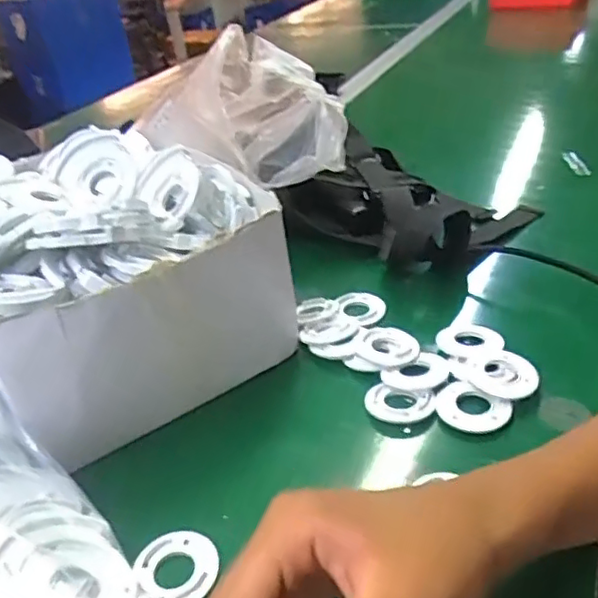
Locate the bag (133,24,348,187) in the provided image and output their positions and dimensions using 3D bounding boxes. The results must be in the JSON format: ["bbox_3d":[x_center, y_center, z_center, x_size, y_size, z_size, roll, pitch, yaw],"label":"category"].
[{"bbox_3d":[-0.041,-0.174,0.558,0.164,0.106,0.117,-3,33,7],"label":"bag"}]

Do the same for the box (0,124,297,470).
[{"bbox_3d":[-0.133,-0.030,0.434,0.200,0.129,0.212,-23,33,-27],"label":"box"}]

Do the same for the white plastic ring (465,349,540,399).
[{"bbox_3d":[0.127,0.047,0.389,0.044,0.010,0.044,-5,33,4],"label":"white plastic ring"}]

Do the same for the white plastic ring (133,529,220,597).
[{"bbox_3d":[-0.061,0.136,0.312,0.042,0.005,0.039,-5,33,4],"label":"white plastic ring"}]

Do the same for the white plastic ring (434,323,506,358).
[{"bbox_3d":[0.117,0.028,0.422,0.042,0.009,0.040,-5,33,4],"label":"white plastic ring"}]

